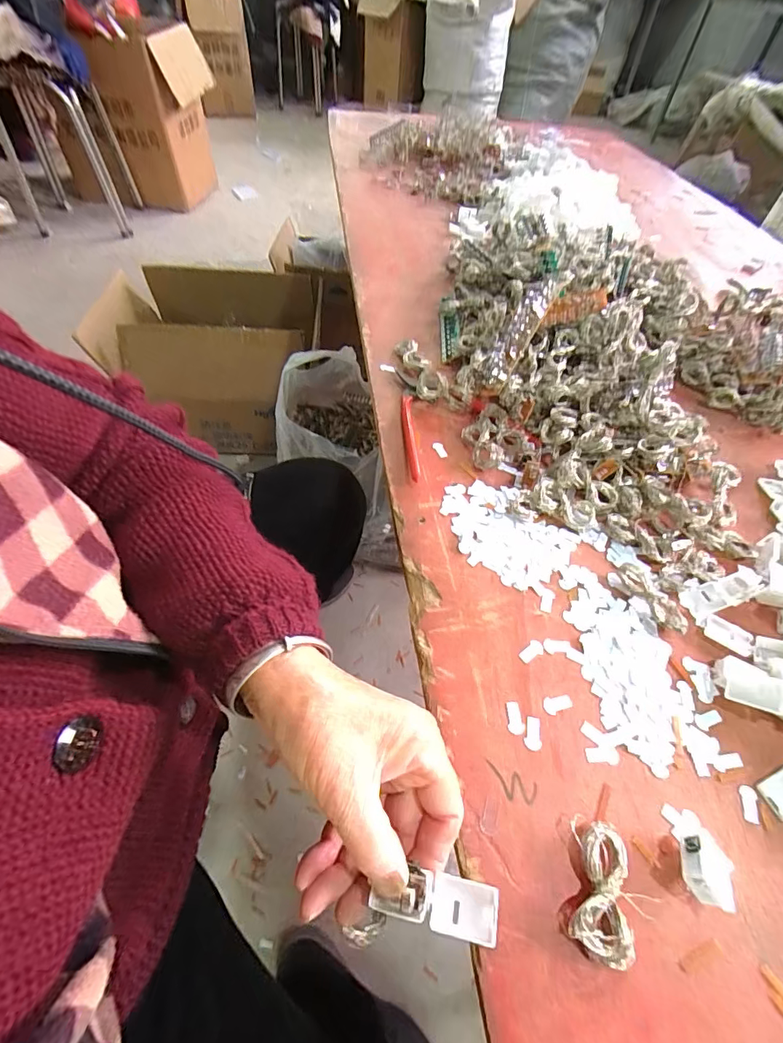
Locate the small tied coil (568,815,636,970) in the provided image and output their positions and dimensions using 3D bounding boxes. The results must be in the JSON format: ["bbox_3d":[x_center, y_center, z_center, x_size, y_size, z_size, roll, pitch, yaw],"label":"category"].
[{"bbox_3d":[0.101,0.178,0.211,0.030,0.012,0.053,15,55,6],"label":"small tied coil"}]

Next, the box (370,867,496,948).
[{"bbox_3d":[0.019,0.168,0.191,0.052,0.004,0.021,-2,54,11],"label":"box"}]

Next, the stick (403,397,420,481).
[{"bbox_3d":[0.017,-0.077,0.389,0.009,0.005,0.108,0,55,-4],"label":"stick"}]

